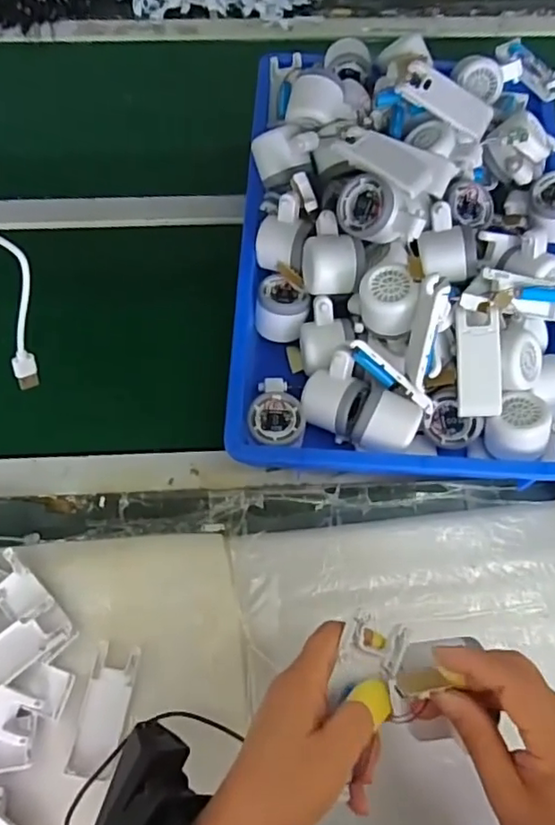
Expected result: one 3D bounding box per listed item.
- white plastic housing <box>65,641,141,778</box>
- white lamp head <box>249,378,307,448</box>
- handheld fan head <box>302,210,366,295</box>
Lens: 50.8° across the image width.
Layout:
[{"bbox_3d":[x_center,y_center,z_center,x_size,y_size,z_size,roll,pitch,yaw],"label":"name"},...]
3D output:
[{"bbox_3d":[-0.146,0.254,0.502,0.039,0.011,0.100,8,67,3],"label":"white plastic housing"},{"bbox_3d":[0.000,0.005,0.601,0.053,0.054,0.078,2,67,0],"label":"white lamp head"},{"bbox_3d":[0.056,-0.161,0.617,0.059,0.060,0.079,-6,67,-3],"label":"handheld fan head"}]

